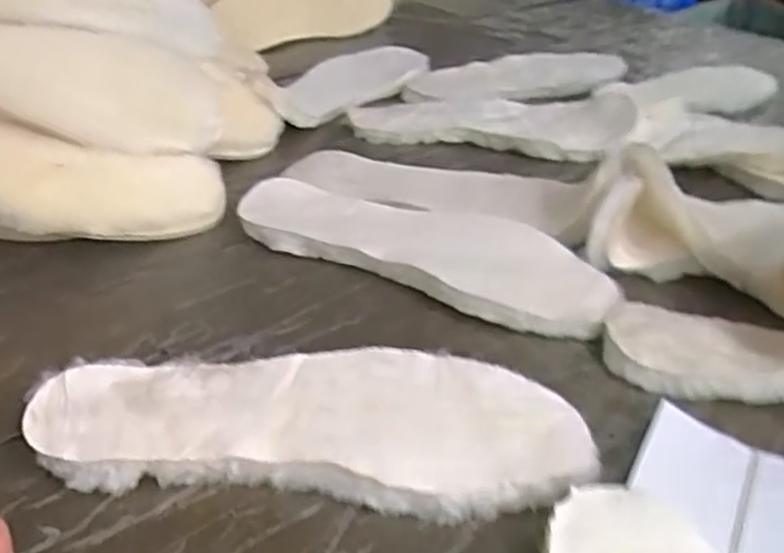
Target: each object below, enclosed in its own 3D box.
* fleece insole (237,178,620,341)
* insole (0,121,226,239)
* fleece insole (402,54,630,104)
[{"bbox_3d":[0.020,-0.023,0.499,0.265,0.016,0.087,18,48,19],"label":"fleece insole"},{"bbox_3d":[-0.260,-0.069,0.480,0.276,0.016,0.083,9,58,-16],"label":"insole"},{"bbox_3d":[0.138,-0.227,0.806,0.275,0.020,0.109,-17,39,-25],"label":"fleece insole"}]

